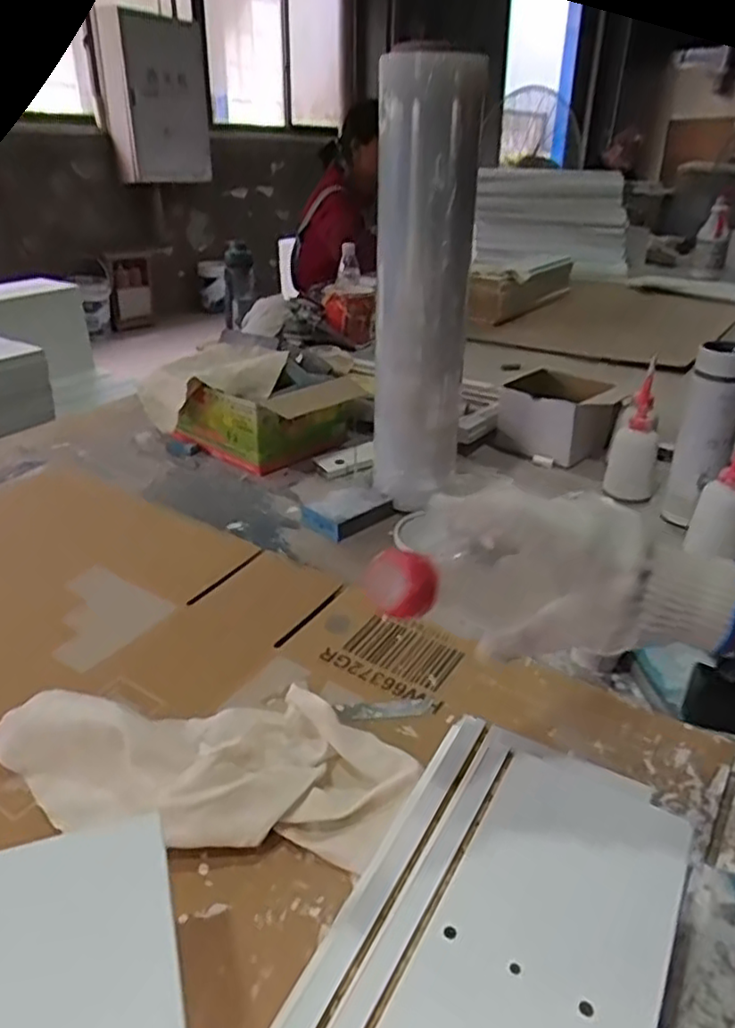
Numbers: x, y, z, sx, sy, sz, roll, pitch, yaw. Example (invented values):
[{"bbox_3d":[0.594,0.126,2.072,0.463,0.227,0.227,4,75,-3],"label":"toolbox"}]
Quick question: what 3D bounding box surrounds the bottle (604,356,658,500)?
[{"bbox_3d":[0.369,-0.097,0.958,0.083,0.152,0.064,-19,34,-35],"label":"bottle"}]

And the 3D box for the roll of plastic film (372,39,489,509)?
[{"bbox_3d":[0.061,-0.244,0.794,0.108,0.465,0.092,4,27,4],"label":"roll of plastic film"}]

